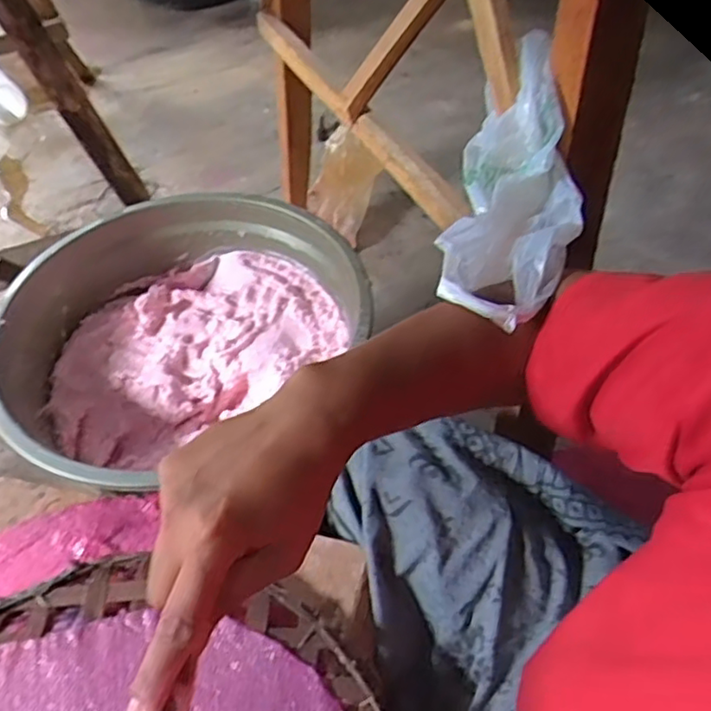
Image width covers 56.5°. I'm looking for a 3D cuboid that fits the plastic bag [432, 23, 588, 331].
[{"bbox_3d":[0.114,-0.117,0.455,0.083,0.055,0.212,10,72,12],"label":"plastic bag"}]

